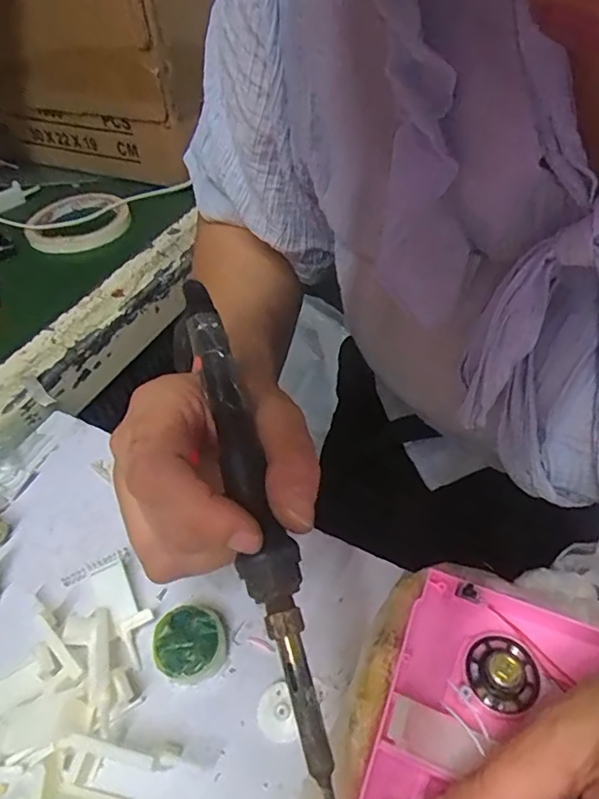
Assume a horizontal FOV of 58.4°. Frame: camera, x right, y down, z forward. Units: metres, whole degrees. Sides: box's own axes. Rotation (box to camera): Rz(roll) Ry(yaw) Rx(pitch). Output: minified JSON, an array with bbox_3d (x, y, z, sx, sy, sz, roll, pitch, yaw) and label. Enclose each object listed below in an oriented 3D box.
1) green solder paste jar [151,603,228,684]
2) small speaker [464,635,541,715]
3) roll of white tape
[{"bbox_3d":[-0.053,0.118,0.258,0.032,0.019,0.032,-2,47,2],"label":"green solder paste jar"},{"bbox_3d":[0.082,0.109,0.214,0.028,0.012,0.027,-2,47,2],"label":"small speaker"},{"bbox_3d":[-0.222,-0.183,0.538,0.097,0.013,0.098,-2,47,2],"label":"roll of white tape"}]

